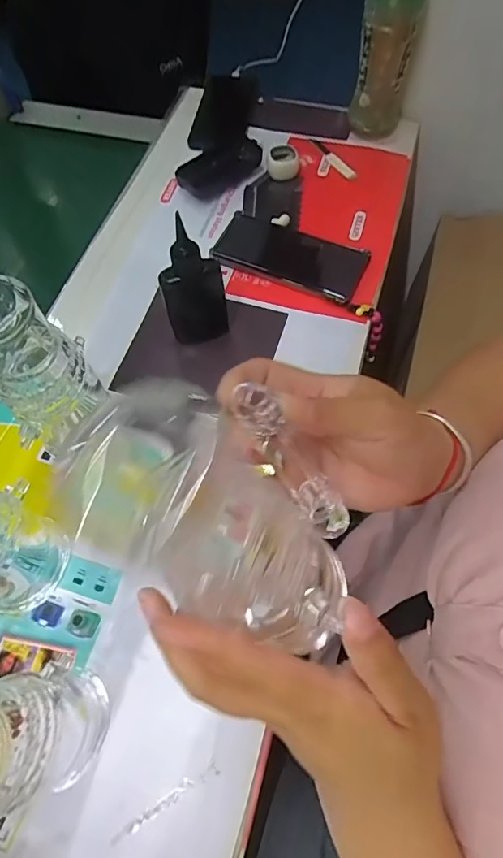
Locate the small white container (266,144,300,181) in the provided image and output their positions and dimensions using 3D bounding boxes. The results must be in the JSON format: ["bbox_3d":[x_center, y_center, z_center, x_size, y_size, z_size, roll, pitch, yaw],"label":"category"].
[{"bbox_3d":[0.039,-0.327,0.590,0.039,0.024,0.037,3,63,4],"label":"small white container"}]

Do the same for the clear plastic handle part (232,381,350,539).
[{"bbox_3d":[0.021,0.017,0.239,0.018,0.012,0.089,-41,108,-20],"label":"clear plastic handle part"}]

